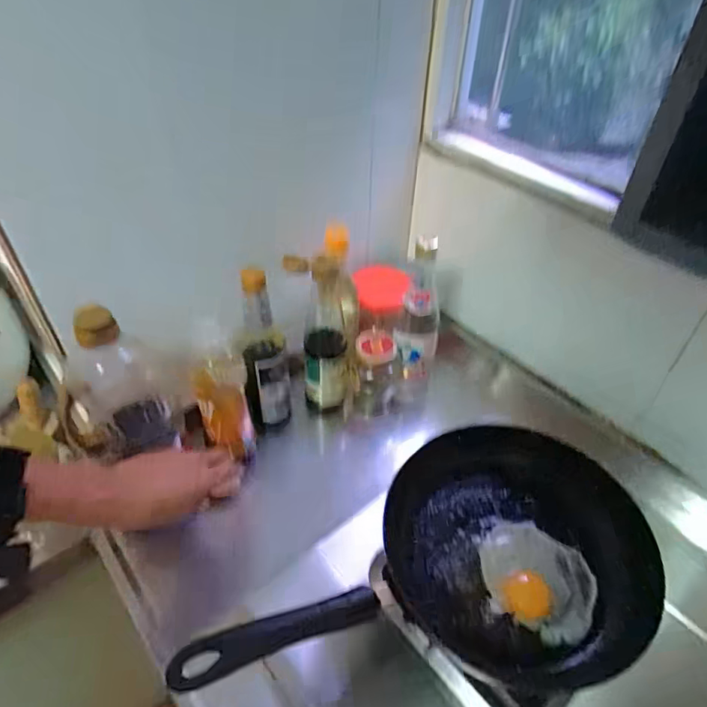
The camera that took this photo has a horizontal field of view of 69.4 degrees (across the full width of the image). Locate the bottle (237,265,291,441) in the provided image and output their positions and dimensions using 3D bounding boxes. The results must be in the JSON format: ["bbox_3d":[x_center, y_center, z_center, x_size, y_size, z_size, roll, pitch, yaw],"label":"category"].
[{"bbox_3d":[-0.116,0.018,0.678,0.057,0.237,0.049,-4,44,-7],"label":"bottle"}]

